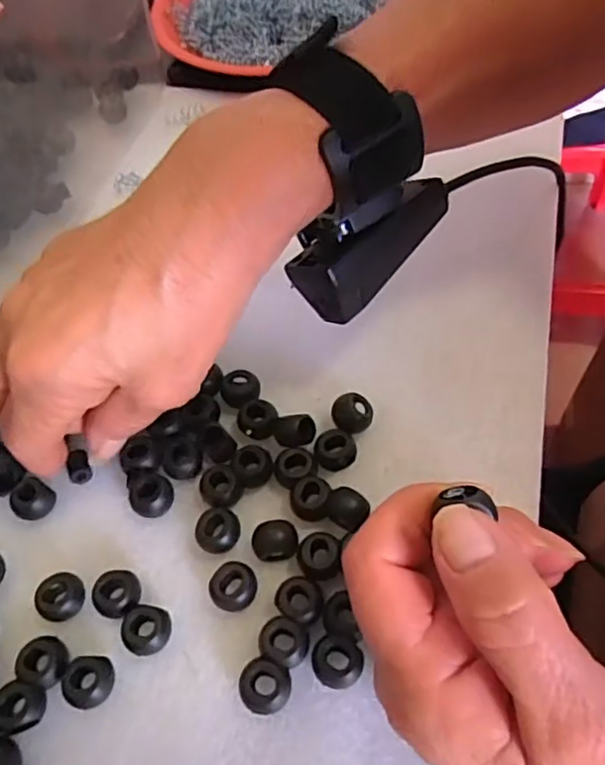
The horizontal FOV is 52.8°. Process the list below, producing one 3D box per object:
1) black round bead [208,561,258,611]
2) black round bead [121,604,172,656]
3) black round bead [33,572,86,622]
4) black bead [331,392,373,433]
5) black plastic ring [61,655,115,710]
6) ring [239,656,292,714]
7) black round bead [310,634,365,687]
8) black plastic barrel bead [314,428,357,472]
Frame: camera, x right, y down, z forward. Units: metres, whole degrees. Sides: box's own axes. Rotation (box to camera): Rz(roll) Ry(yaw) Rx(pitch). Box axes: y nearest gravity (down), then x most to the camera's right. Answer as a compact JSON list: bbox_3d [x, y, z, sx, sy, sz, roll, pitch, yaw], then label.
[{"bbox_3d":[-0.028,0.084,0.249,0.018,0.013,0.018,-2,56,3],"label":"black round bead"},{"bbox_3d":[-0.062,0.099,0.243,0.018,0.013,0.018,-2,56,3],"label":"black round bead"},{"bbox_3d":[-0.100,0.090,0.255,0.018,0.013,0.018,-2,56,3],"label":"black round bead"},{"bbox_3d":[0.023,0.015,0.286,0.018,0.011,0.017,-11,56,-3],"label":"black bead"},{"bbox_3d":[-0.083,0.116,0.235,0.018,0.011,0.018,-2,56,3],"label":"black plastic ring"},{"bbox_3d":[-0.014,0.113,0.226,0.018,0.009,0.017,-2,56,3],"label":"ring"},{"bbox_3d":[0.013,0.105,0.229,0.019,0.010,0.017,8,57,10],"label":"black round bead"},{"bbox_3d":[0.015,0.031,0.277,0.018,0.009,0.018,-2,56,4],"label":"black plastic barrel bead"}]

